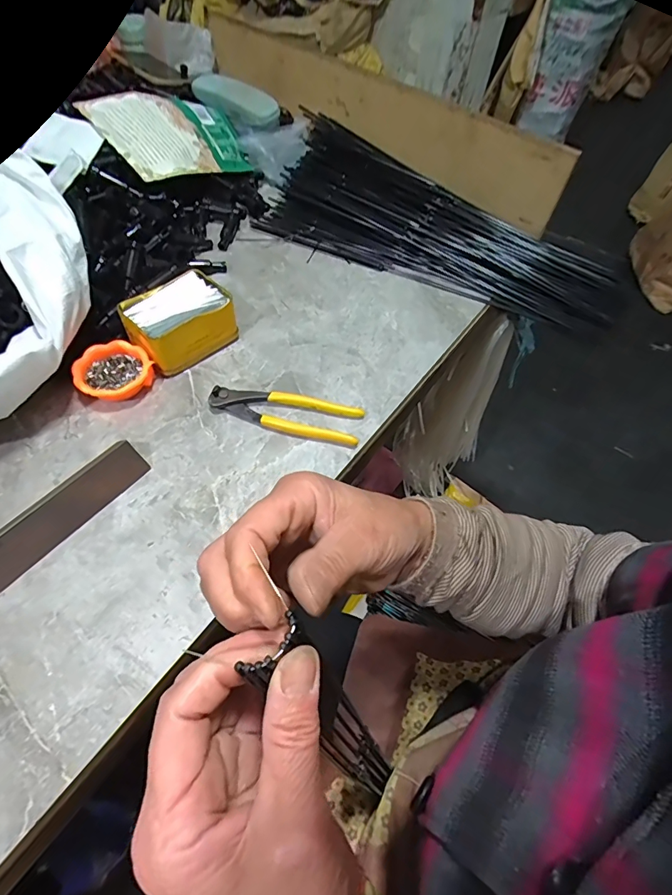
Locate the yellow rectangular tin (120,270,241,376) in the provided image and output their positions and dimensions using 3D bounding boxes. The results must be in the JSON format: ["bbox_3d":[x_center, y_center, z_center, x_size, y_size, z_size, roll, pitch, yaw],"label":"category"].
[{"bbox_3d":[-0.182,-0.148,0.524,0.088,0.059,0.117,35,60,18],"label":"yellow rectangular tin"}]

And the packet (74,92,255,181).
[{"bbox_3d":[-0.237,-0.475,0.678,0.154,0.023,0.233,50,48,2],"label":"packet"}]

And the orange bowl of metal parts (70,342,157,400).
[{"bbox_3d":[-0.240,-0.080,0.486,0.075,0.027,0.071,2,55,-3],"label":"orange bowl of metal parts"}]

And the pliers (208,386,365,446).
[{"bbox_3d":[-0.054,-0.040,0.484,0.163,0.017,0.049,13,55,5],"label":"pliers"}]

